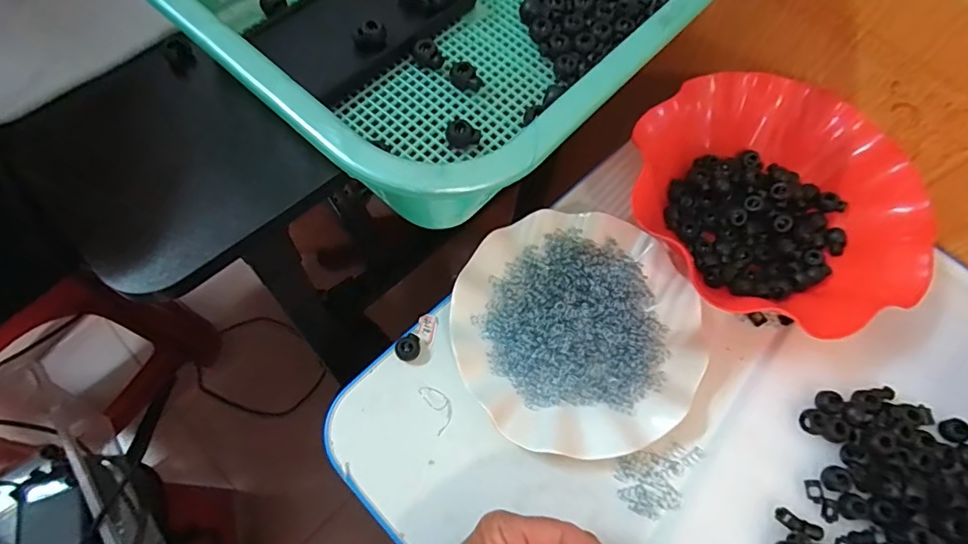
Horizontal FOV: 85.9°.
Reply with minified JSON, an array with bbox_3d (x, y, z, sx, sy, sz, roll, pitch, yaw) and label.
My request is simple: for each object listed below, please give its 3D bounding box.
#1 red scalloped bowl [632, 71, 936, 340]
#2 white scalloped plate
[{"bbox_3d":[0.229,-0.059,0.417,0.215,0.060,0.202,2,66,-4],"label":"red scalloped bowl"},{"bbox_3d":[0.069,0.037,0.379,0.176,0.019,0.179,4,66,-3],"label":"white scalloped plate"}]

